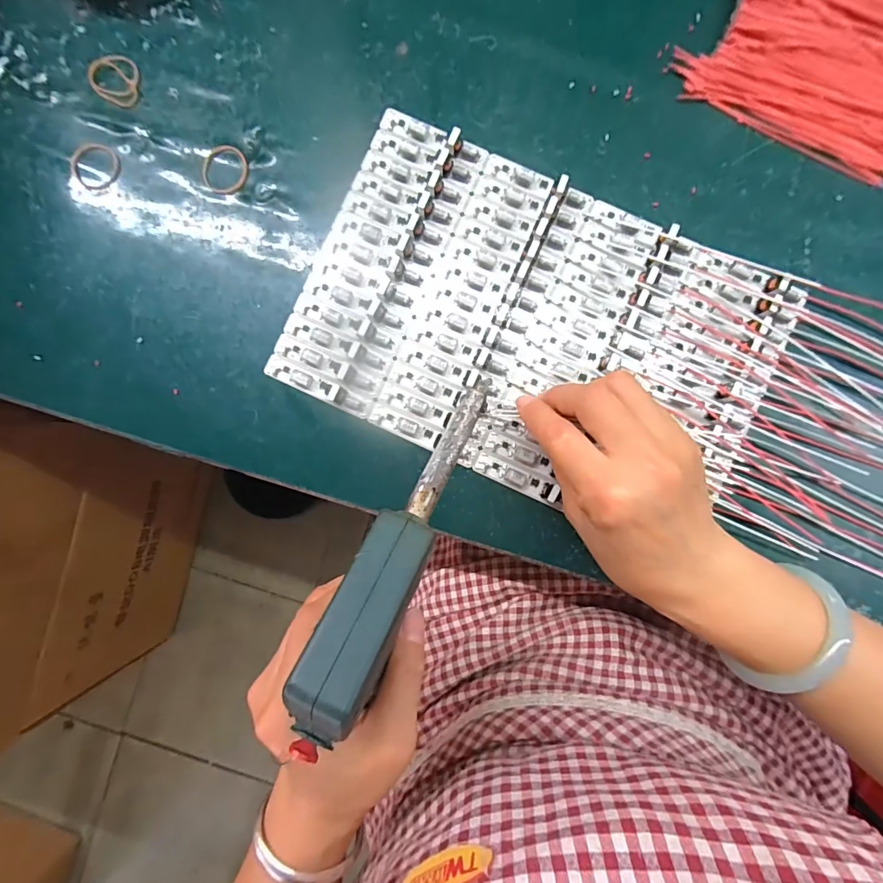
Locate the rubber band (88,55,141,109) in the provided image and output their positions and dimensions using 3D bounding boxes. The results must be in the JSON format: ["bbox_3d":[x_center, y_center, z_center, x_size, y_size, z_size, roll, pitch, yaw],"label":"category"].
[{"bbox_3d":[-0.219,-0.243,0.305,0.032,0.005,0.033,5,89,2],"label":"rubber band"}]

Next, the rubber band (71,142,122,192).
[{"bbox_3d":[-0.231,-0.183,0.302,0.034,0.004,0.031,0,89,2],"label":"rubber band"}]

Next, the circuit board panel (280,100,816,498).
[{"bbox_3d":[0.059,-0.072,0.290,0.294,0.013,0.190,24,90,2],"label":"circuit board panel"}]

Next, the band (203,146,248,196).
[{"bbox_3d":[-0.143,-0.180,0.301,0.030,0.004,0.032,0,89,2],"label":"band"}]

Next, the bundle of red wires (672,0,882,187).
[{"bbox_3d":[0.251,-0.253,0.279,0.161,0.026,0.135,26,90,2],"label":"bundle of red wires"}]

